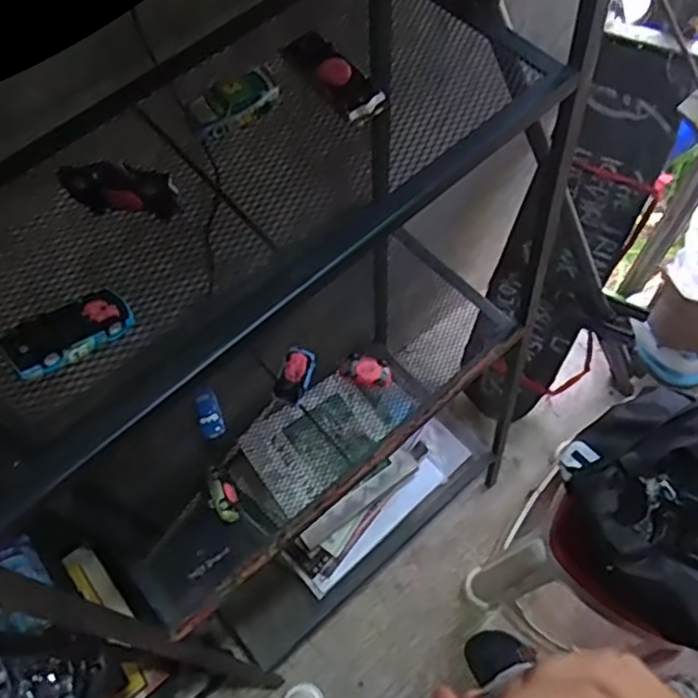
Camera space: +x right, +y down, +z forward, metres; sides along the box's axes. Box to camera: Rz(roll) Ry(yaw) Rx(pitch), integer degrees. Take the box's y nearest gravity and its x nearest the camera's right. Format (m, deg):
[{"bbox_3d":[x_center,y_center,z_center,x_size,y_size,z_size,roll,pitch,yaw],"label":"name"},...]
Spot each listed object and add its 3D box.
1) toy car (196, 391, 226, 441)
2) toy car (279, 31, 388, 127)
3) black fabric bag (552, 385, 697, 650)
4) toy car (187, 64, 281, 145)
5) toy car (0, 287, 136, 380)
[{"bbox_3d":[-0.168,0.081,0.801,0.027,0.014,0.059,-13,99,-4],"label":"toy car"},{"bbox_3d":[-0.013,-0.207,0.507,0.035,0.024,0.096,-38,68,-15],"label":"toy car"},{"bbox_3d":[0.446,0.230,0.808,0.273,0.182,0.369,-41,69,-16],"label":"black fabric bag"},{"bbox_3d":[-0.087,-0.186,0.500,0.071,0.022,0.033,-33,67,-13],"label":"toy car"},{"bbox_3d":[-0.178,-0.012,0.422,0.077,0.016,0.033,-33,66,-30],"label":"toy car"}]

